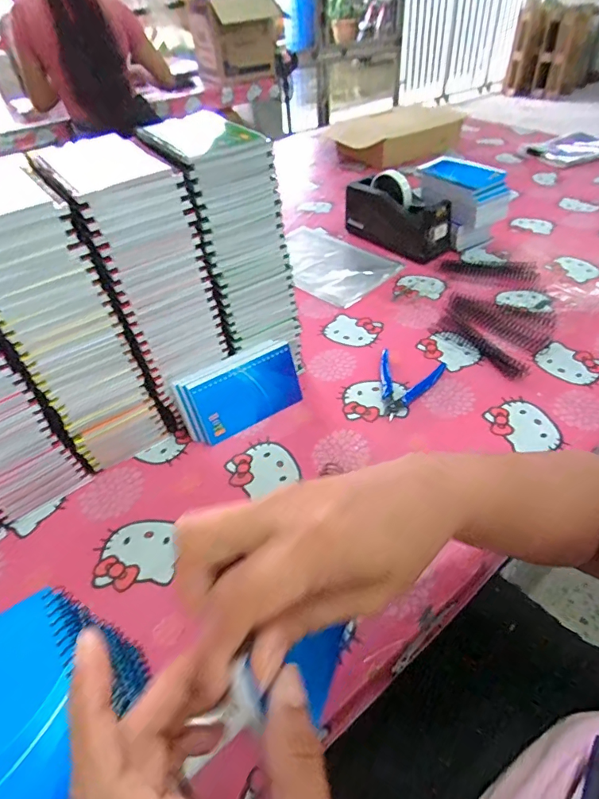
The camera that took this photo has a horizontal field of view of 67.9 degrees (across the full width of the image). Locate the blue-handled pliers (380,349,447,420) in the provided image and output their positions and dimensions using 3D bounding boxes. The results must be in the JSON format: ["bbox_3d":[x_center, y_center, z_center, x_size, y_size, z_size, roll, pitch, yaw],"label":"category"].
[{"bbox_3d":[0.141,-0.019,0.573,0.083,0.007,0.115,9,47,13],"label":"blue-handled pliers"}]

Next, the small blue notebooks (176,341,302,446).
[{"bbox_3d":[-0.071,-0.011,0.536,0.142,0.084,0.033,-26,31,-21],"label":"small blue notebooks"}]

